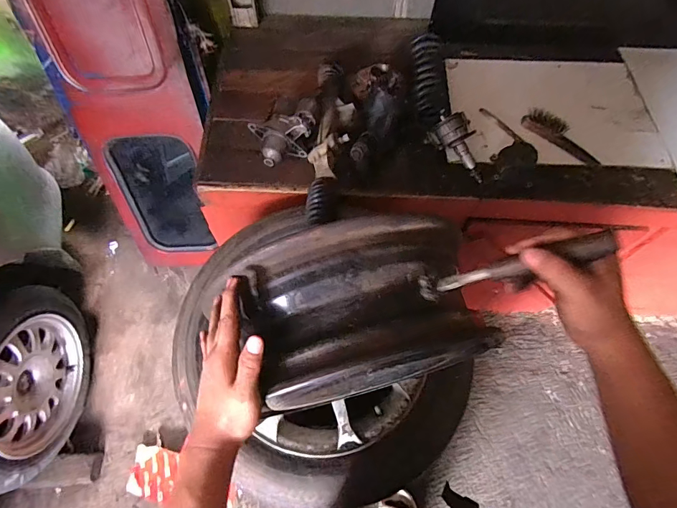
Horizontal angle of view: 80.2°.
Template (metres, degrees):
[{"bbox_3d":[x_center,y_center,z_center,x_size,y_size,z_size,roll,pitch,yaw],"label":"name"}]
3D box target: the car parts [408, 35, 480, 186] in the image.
[{"bbox_3d":[0.238,-0.362,0.953,0.097,0.088,0.404,-8,61,-6],"label":"car parts"}]

